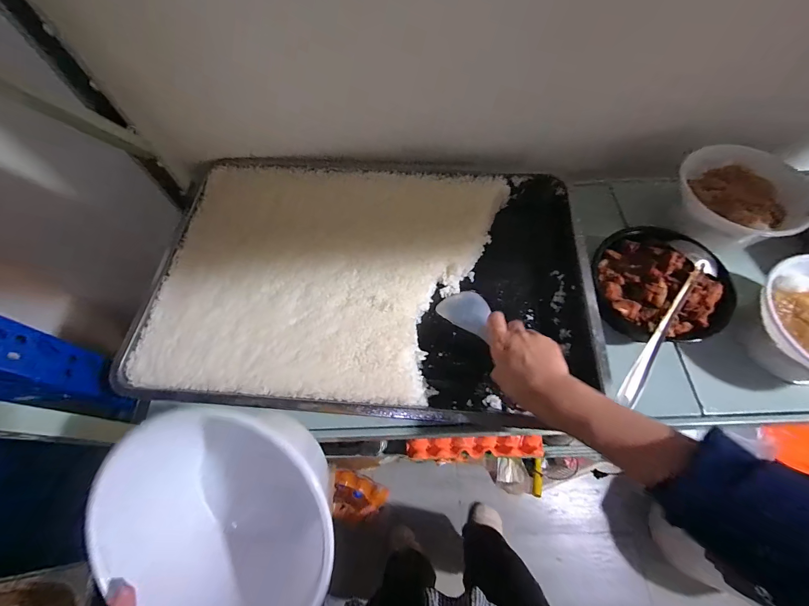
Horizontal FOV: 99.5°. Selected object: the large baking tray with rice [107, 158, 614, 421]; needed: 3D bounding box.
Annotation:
[{"bbox_3d":[-0.048,-0.043,0.496,0.580,0.067,0.383,2,64,4],"label":"large baking tray with rice"}]

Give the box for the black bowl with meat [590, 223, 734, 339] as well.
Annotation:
[{"bbox_3d":[0.336,-0.027,0.447,0.165,0.067,0.151,-1,64,3],"label":"black bowl with meat"}]

